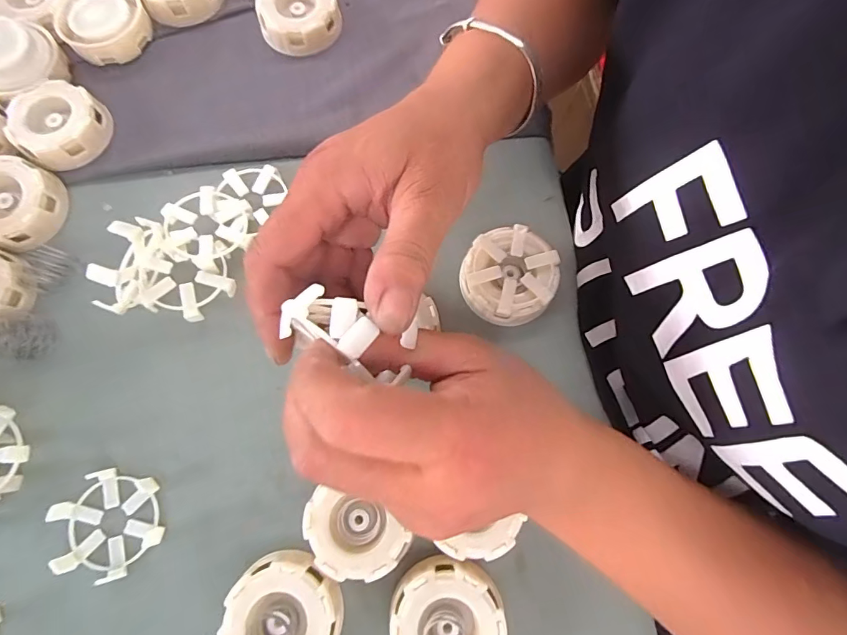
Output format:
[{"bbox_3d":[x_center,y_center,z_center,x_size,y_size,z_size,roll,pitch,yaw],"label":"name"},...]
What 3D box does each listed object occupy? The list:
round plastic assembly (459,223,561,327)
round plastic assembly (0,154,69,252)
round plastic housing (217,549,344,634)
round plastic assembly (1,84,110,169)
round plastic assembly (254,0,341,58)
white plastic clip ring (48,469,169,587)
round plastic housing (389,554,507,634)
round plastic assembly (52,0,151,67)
[{"bbox_3d":[0.056,-0.027,0.293,0.059,0.023,0.060,0,74,-2],"label":"round plastic assembly"},{"bbox_3d":[-0.277,-0.081,0.303,0.052,0.025,0.057,0,74,-2],"label":"round plastic assembly"},{"bbox_3d":[-0.077,0.161,0.238,0.059,0.023,0.058,0,74,-2],"label":"round plastic housing"},{"bbox_3d":[-0.261,-0.139,0.317,0.059,0.022,0.056,0,74,-2],"label":"round plastic assembly"},{"bbox_3d":[-0.101,-0.242,0.353,0.061,0.022,0.058,0,74,-2],"label":"round plastic assembly"},{"bbox_3d":[-0.181,0.118,0.253,0.054,0.012,0.059,0,74,-2],"label":"white plastic clip ring"},{"bbox_3d":[0.013,0.164,0.240,0.058,0.022,0.062,0,74,-2],"label":"round plastic housing"},{"bbox_3d":[-0.246,-0.228,0.344,0.061,0.025,0.058,-29,77,-9],"label":"round plastic assembly"}]

